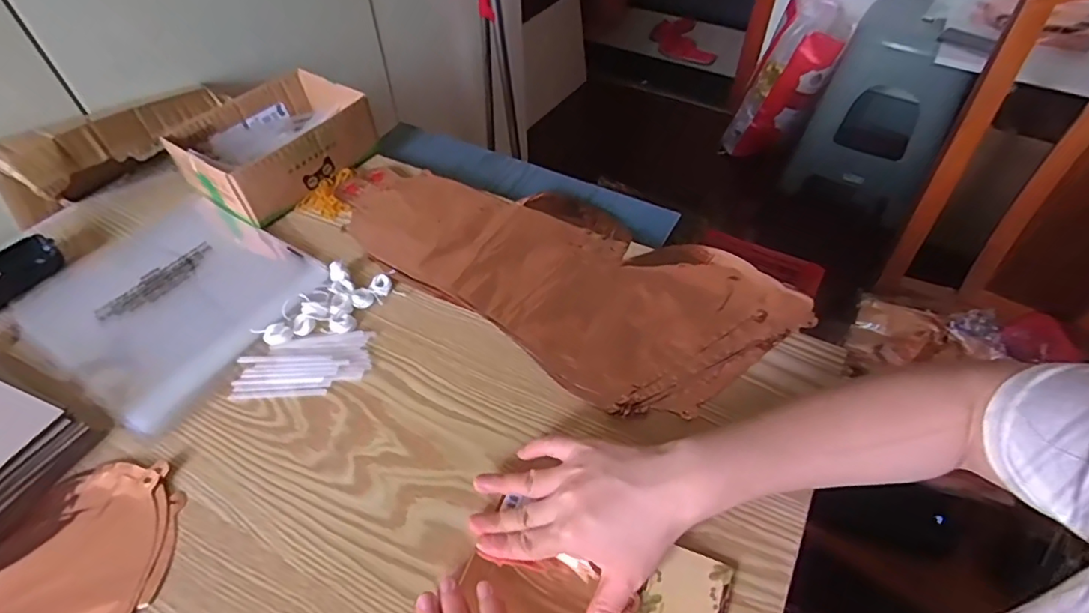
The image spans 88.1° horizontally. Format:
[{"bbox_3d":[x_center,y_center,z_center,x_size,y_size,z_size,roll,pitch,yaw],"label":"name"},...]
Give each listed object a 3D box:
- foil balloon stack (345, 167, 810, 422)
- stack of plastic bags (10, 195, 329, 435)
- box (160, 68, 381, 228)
[{"bbox_3d":[-0.001,-0.046,0.555,0.452,0.017,0.210,26,55,22],"label":"foil balloon stack"},{"bbox_3d":[-0.363,-0.016,0.535,0.245,0.015,0.204,24,54,20],"label":"stack of plastic bags"},{"bbox_3d":[-0.299,-0.182,0.633,0.139,0.065,0.183,29,56,24],"label":"box"}]

